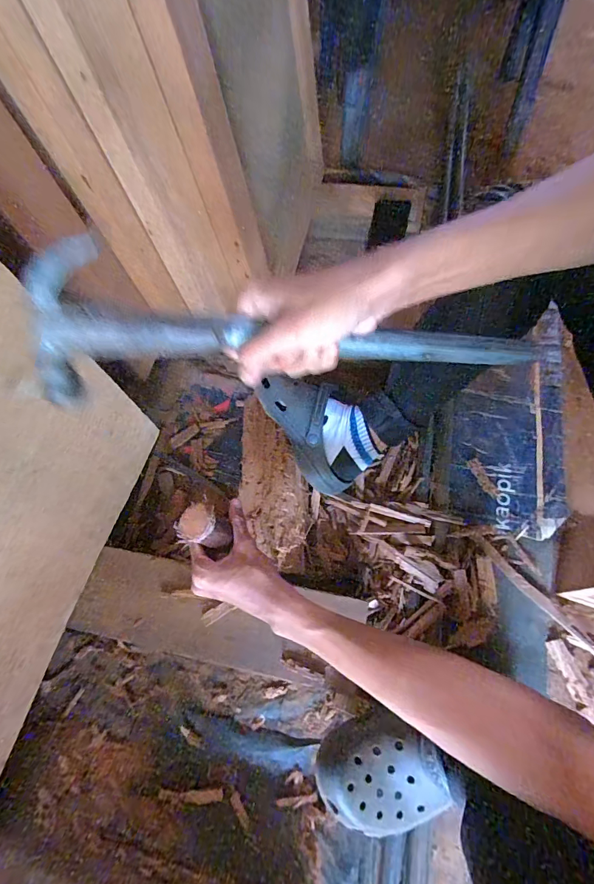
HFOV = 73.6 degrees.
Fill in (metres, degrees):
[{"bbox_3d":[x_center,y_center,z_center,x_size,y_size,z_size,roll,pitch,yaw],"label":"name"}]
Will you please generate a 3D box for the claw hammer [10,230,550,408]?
[{"bbox_3d":[0.022,-0.072,0.293,0.390,0.101,0.043,0,65,-13],"label":"claw hammer"}]

